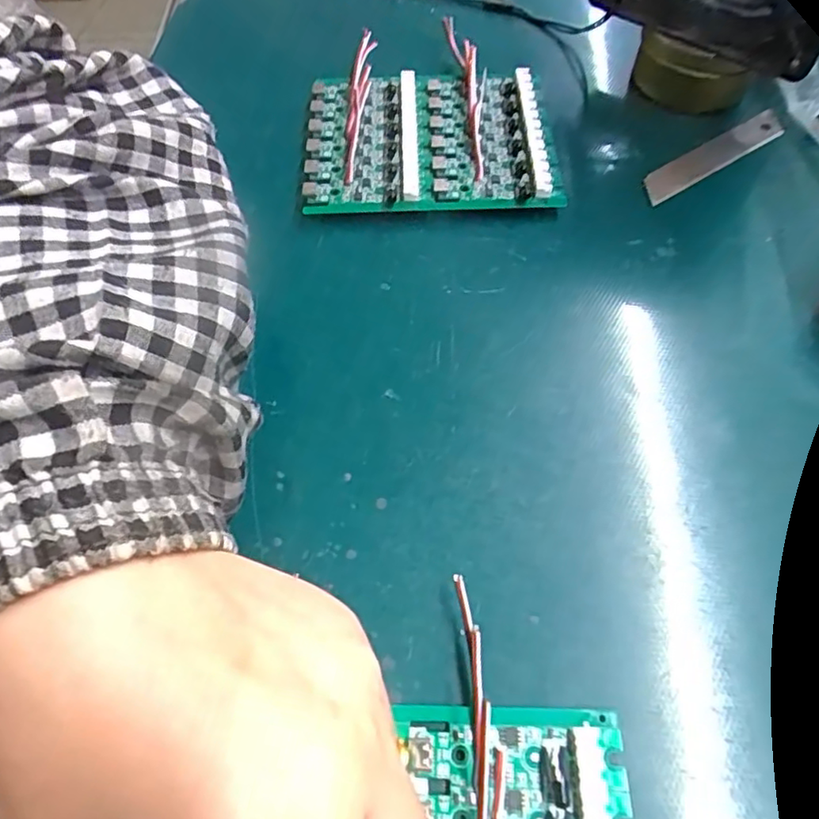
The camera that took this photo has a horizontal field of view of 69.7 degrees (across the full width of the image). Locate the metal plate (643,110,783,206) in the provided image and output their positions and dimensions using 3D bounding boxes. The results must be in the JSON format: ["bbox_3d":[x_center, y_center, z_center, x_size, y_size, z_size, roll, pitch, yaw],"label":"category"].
[{"bbox_3d":[0.153,-0.128,0.298,0.089,0.004,0.015,-31,79,-15],"label":"metal plate"}]

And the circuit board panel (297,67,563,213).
[{"bbox_3d":[0.009,-0.138,0.300,0.122,0.025,0.091,-1,60,1],"label":"circuit board panel"}]

